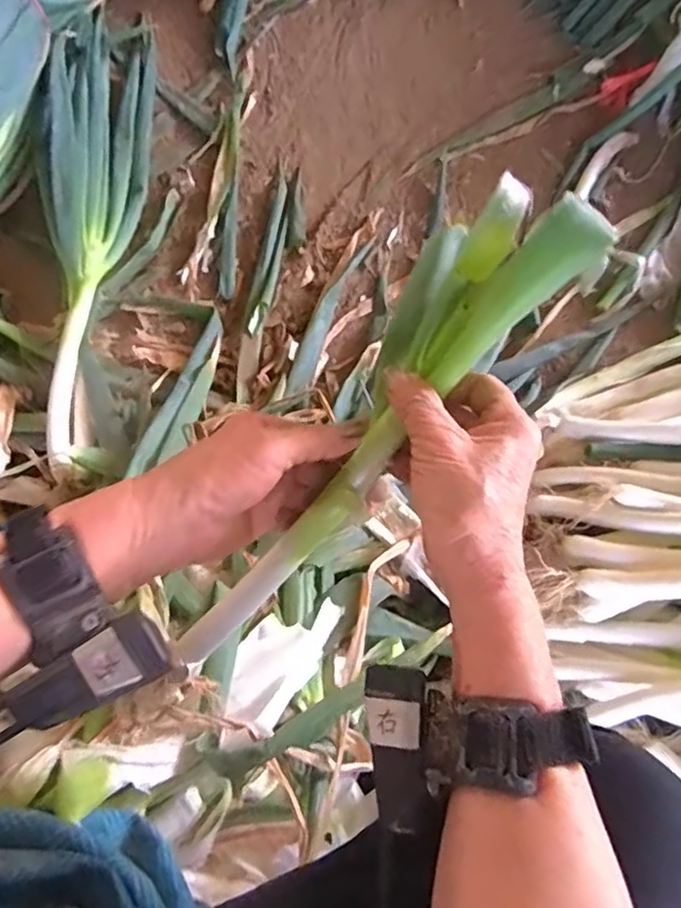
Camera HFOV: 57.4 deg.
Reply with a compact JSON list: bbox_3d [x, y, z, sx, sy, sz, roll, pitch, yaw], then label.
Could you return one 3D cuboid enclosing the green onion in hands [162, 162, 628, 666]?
[{"bbox_3d":[0.002,0.002,0.375,0.076,0.036,0.361,44,112,14],"label":"green onion in hands"}]

